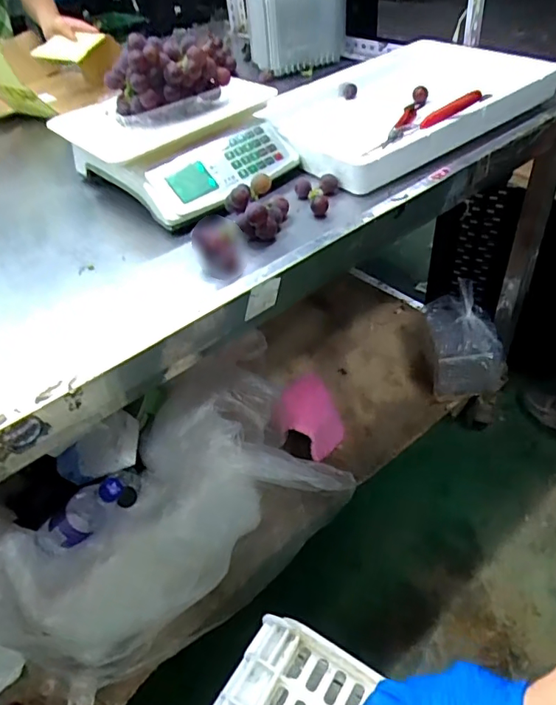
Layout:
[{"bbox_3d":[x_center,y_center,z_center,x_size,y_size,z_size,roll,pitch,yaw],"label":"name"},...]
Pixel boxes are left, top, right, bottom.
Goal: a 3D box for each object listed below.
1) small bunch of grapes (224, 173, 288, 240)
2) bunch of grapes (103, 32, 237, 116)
[{"bbox_3d":[-0.027,-0.191,0.672,0.077,0.066,0.058,-6,43,1],"label":"small bunch of grapes"},{"bbox_3d":[-0.163,-0.428,0.773,0.172,0.089,0.094,-28,47,-21],"label":"bunch of grapes"}]

